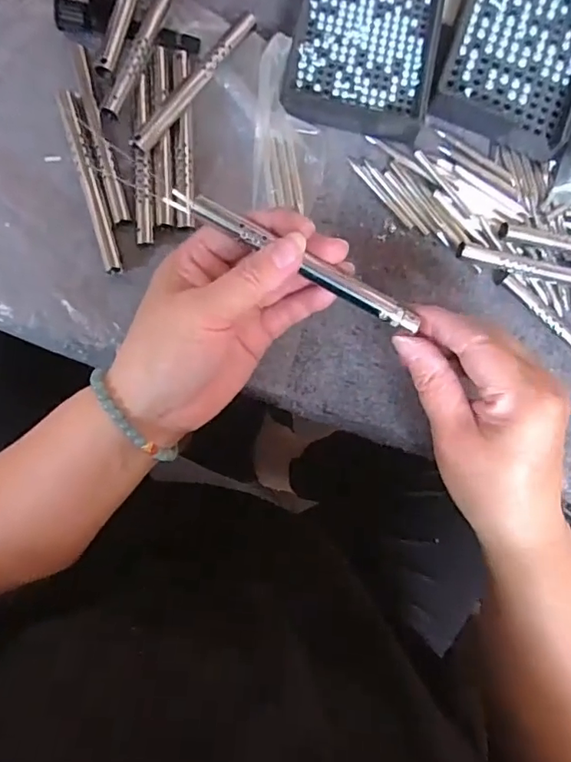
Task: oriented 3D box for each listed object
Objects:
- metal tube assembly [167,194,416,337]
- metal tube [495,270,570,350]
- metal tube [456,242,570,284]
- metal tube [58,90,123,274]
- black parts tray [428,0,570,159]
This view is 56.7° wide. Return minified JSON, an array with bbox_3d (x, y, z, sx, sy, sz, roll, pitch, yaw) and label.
[{"bbox_3d":[0.004,-0.059,0.255,0.129,0.008,0.013,27,84,-5],"label":"metal tube assembly"},{"bbox_3d":[0.180,-0.032,0.345,0.114,0.011,0.009,42,83,-3],"label":"metal tube"},{"bbox_3d":[0.165,-0.074,0.345,0.115,0.007,0.010,11,85,-6],"label":"metal tube"},{"bbox_3d":[-0.115,-0.117,0.313,0.012,0.007,0.109,-14,88,-8],"label":"metal tube"},{"bbox_3d":[0.157,-0.225,0.341,0.088,0.022,0.140,18,85,-6],"label":"black parts tray"}]

